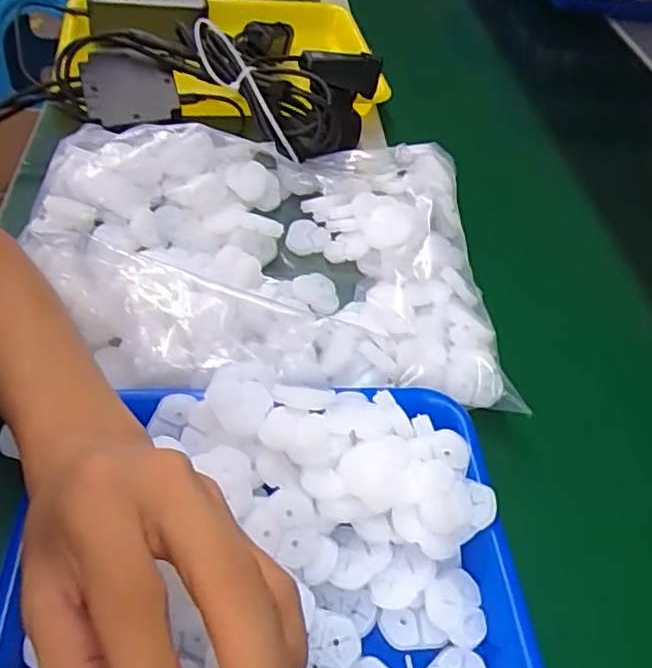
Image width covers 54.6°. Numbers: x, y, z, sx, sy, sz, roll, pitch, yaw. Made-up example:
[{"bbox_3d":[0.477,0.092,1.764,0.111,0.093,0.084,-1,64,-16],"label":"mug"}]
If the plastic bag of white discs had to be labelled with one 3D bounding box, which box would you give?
[{"bbox_3d":[-0.052,-0.065,0.469,0.339,0.064,0.256,3,47,-6],"label":"plastic bag of white discs"}]

